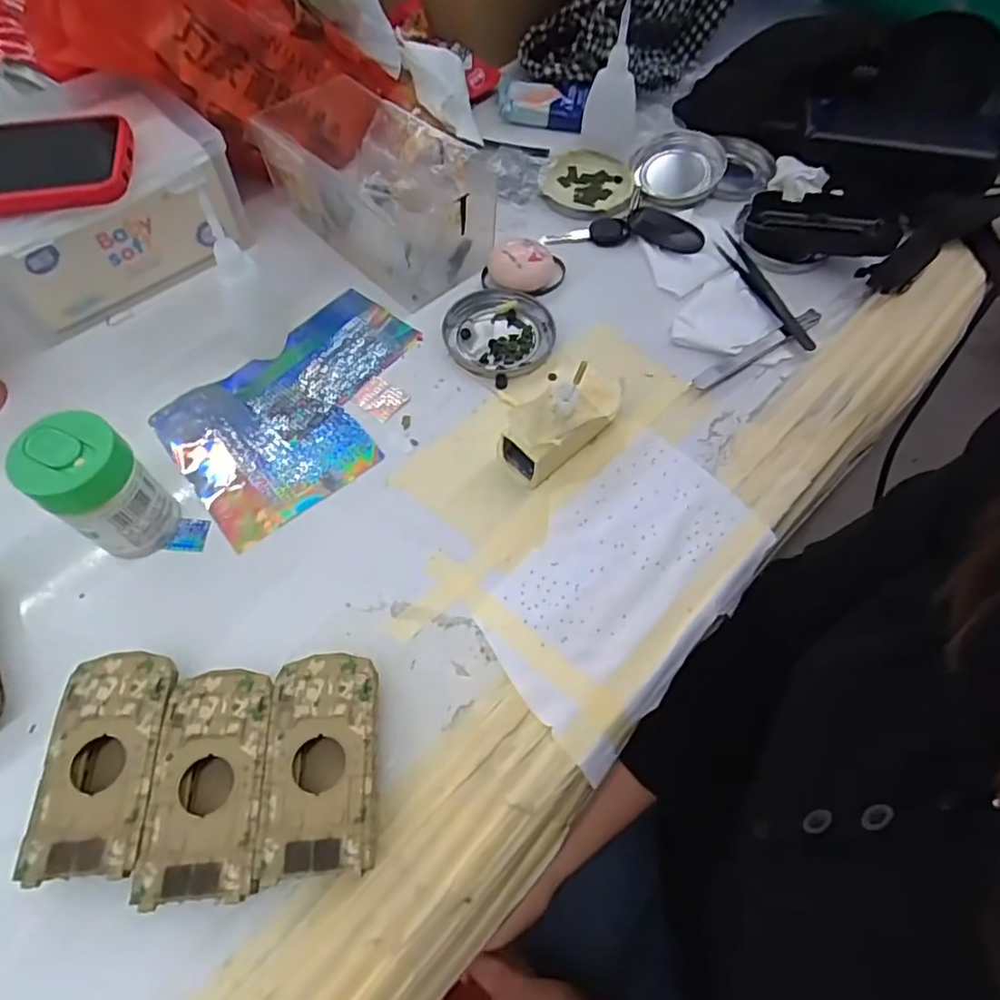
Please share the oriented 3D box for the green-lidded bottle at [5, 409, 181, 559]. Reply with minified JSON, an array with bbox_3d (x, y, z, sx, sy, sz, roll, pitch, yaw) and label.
[{"bbox_3d":[-0.214,-0.004,0.330,0.044,0.084,0.047,1,62,-2],"label":"green-lidded bottle"}]

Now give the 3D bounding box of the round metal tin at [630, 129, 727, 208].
[{"bbox_3d":[0.153,-0.288,0.523,0.075,0.016,0.084,20,63,8],"label":"round metal tin"}]

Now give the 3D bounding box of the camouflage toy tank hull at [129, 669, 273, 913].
[{"bbox_3d":[-0.134,0.133,0.291,0.050,0.028,0.096,-3,62,-4],"label":"camouflage toy tank hull"}]

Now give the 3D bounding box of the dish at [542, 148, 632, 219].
[{"bbox_3d":[0.076,-0.273,0.525,0.074,0.013,0.084,14,62,5],"label":"dish"}]

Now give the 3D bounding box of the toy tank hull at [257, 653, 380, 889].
[{"bbox_3d":[-0.084,0.125,0.294,0.049,0.028,0.096,-4,62,-4],"label":"toy tank hull"}]

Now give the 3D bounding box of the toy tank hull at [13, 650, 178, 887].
[{"bbox_3d":[-0.187,0.125,0.293,0.050,0.029,0.096,-2,62,-3],"label":"toy tank hull"}]

